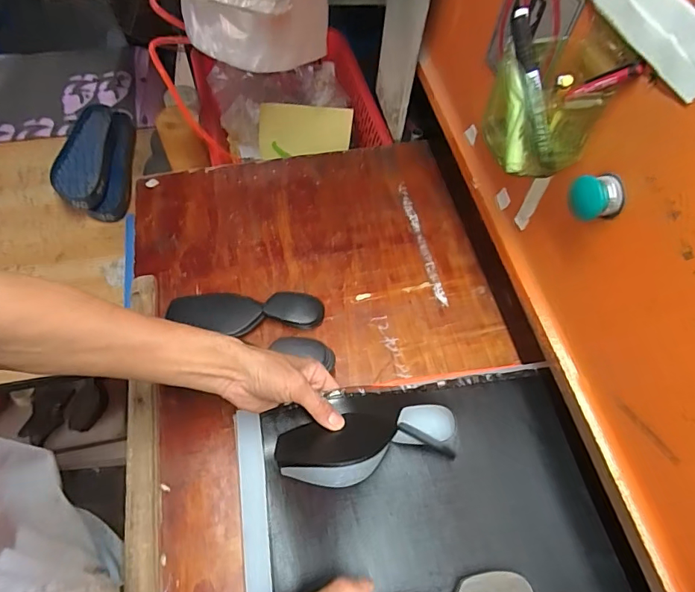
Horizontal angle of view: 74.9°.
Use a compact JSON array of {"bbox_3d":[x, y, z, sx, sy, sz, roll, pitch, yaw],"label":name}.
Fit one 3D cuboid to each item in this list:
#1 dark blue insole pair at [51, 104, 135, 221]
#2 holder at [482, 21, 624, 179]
[{"bbox_3d":[-0.532,-0.283,0.956,0.135,0.081,0.283,-6,61,-7],"label":"dark blue insole pair"},{"bbox_3d":[0.171,-0.168,0.393,0.080,0.098,0.091,-10,61,-10],"label":"holder"}]

